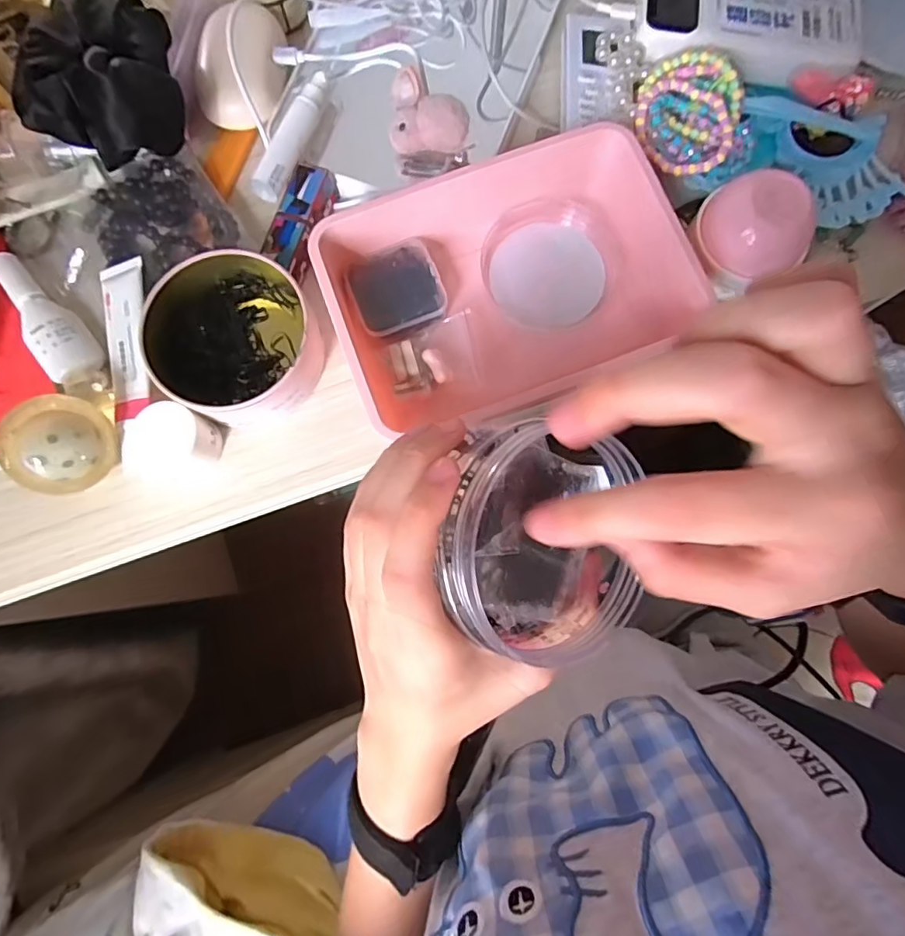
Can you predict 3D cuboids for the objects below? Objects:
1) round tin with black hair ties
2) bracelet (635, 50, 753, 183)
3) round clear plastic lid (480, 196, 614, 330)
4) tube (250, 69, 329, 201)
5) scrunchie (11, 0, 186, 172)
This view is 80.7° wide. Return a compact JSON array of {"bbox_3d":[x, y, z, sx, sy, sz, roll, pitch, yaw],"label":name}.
[{"bbox_3d":[-0.131,-0.083,0.325,0.089,0.044,0.108,-11,80,-1],"label":"round tin with black hair ties"},{"bbox_3d":[0.145,-0.218,0.327,0.060,0.016,0.074,-19,80,-2],"label":"bracelet"},{"bbox_3d":[0.062,-0.130,0.339,0.080,0.019,0.079,0,80,1],"label":"round clear plastic lid"},{"bbox_3d":[-0.101,-0.209,0.334,0.016,0.014,0.089,18,81,4],"label":"tube"},{"bbox_3d":[-0.201,-0.235,0.319,0.089,0.062,0.105,15,80,4],"label":"scrunchie"}]

